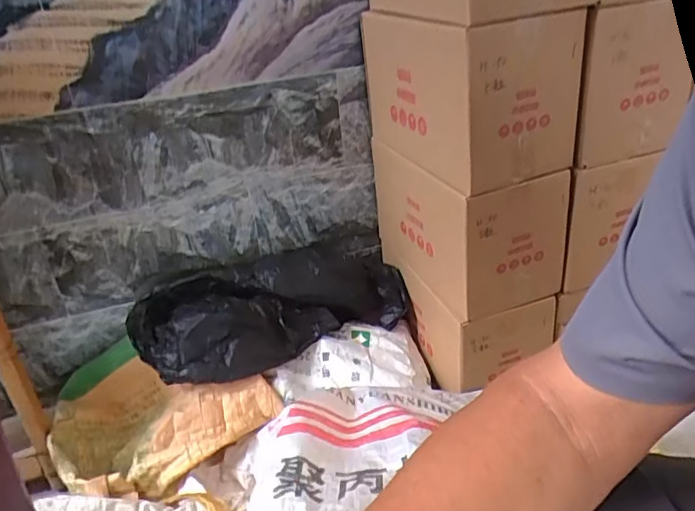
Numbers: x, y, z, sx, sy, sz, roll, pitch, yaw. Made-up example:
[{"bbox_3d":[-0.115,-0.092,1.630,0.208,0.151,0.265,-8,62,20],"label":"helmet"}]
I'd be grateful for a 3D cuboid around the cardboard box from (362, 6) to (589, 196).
[{"bbox_3d":[0.207,-0.319,1.007,0.230,0.239,0.466,-12,29,-12],"label":"cardboard box"}]

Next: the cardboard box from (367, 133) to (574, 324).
[{"bbox_3d":[0.214,-0.087,1.112,0.211,0.243,0.422,-14,30,-17],"label":"cardboard box"}]

